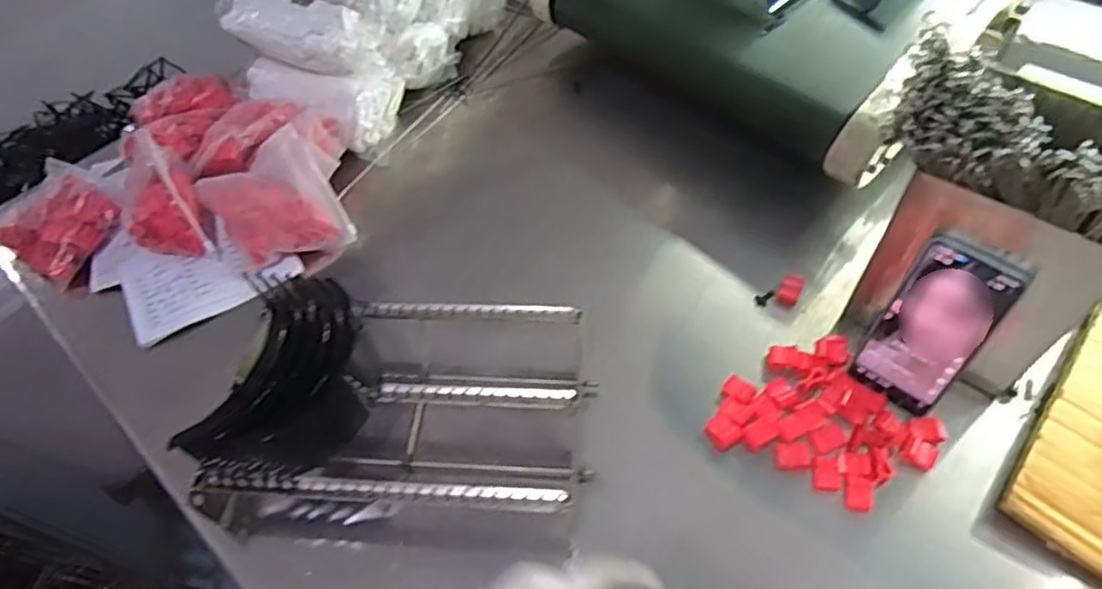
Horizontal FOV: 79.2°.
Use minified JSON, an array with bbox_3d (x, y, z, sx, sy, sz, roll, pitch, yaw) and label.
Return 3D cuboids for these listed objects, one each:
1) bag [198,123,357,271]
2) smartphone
[{"bbox_3d":[-0.303,-0.101,0.735,0.124,0.076,0.125,-33,59,-18],"label":"bag"},{"bbox_3d":[0.318,0.029,0.557,0.074,0.157,0.013,32,40,23],"label":"smartphone"}]

